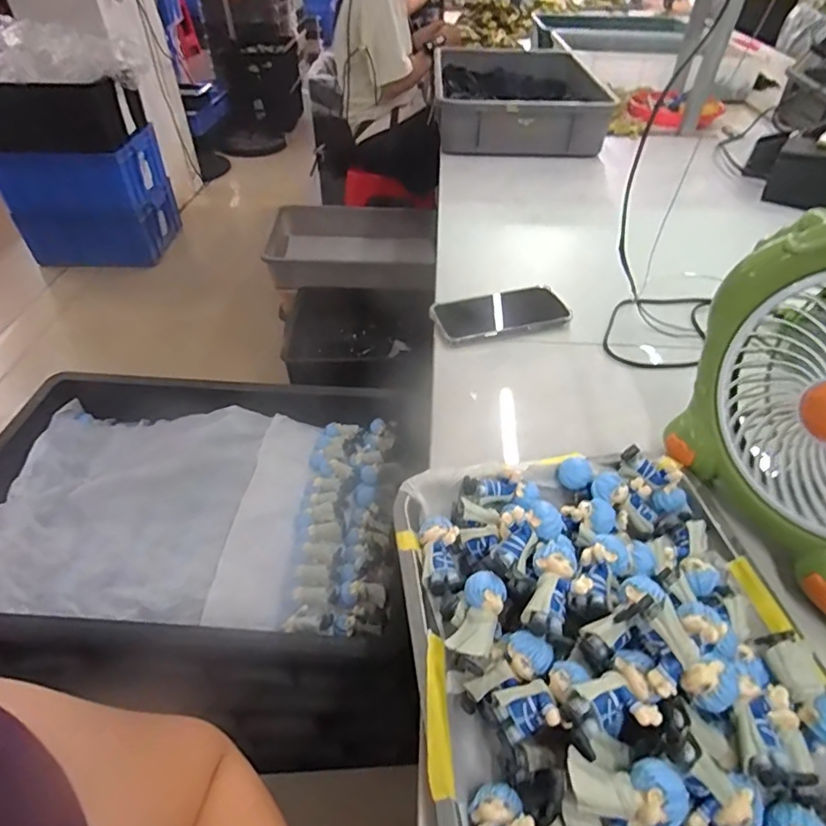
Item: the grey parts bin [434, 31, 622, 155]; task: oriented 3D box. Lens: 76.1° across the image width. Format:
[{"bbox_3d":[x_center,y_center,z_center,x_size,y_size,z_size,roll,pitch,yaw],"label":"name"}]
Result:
[{"bbox_3d":[0.229,-0.711,1.191,0.342,0.094,0.507,4,43,3],"label":"grey parts bin"}]

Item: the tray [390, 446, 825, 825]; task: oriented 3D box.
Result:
[{"bbox_3d":[0.129,0.152,0.324,0.256,0.072,0.339,-6,43,-7],"label":"tray"}]

